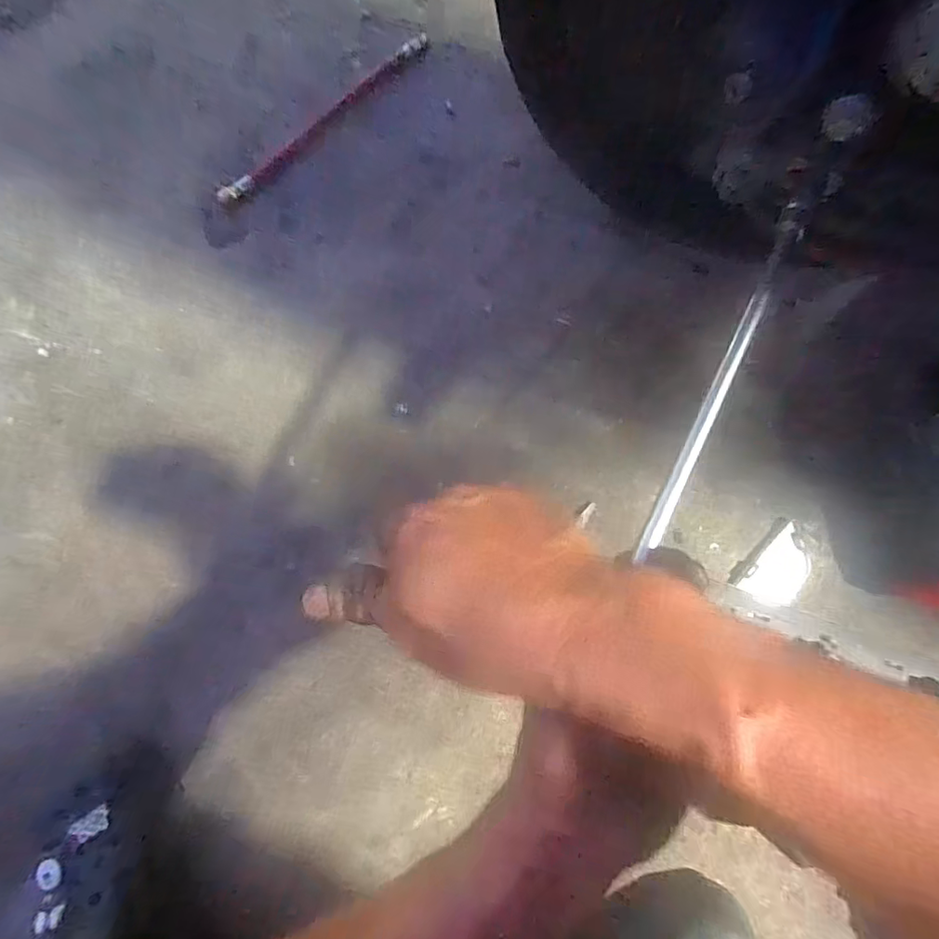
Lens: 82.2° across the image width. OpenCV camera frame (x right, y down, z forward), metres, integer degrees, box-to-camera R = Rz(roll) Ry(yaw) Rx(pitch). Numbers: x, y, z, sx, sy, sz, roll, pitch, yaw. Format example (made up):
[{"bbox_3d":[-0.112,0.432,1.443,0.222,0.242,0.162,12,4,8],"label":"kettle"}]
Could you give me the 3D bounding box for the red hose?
[{"bbox_3d":[-0.161,-0.402,0.612,0.022,0.015,0.311,42,81,7],"label":"red hose"}]

